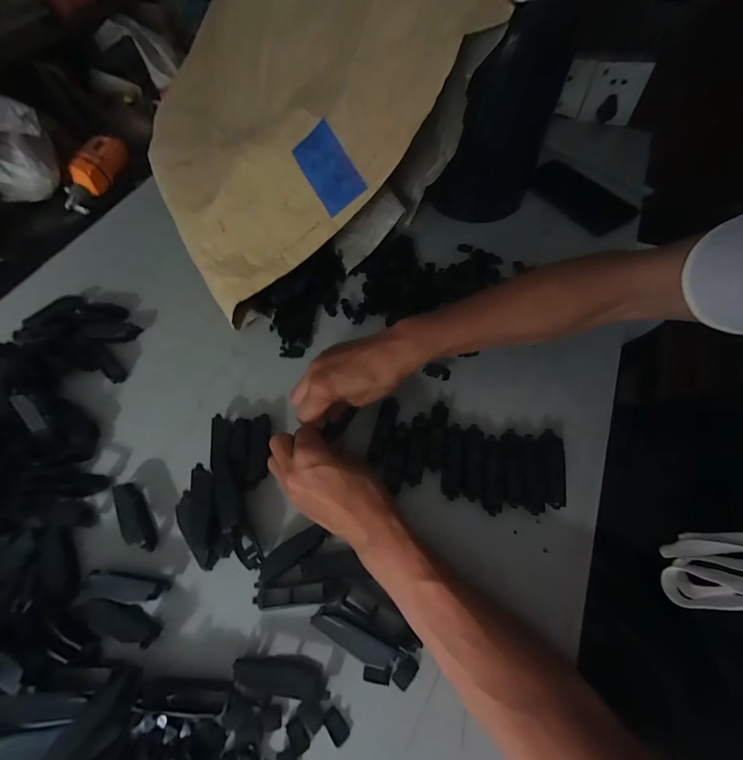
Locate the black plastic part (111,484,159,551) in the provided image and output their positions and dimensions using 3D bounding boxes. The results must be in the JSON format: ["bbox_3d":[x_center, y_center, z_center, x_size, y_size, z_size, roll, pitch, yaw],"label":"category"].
[{"bbox_3d":[-0.223,0.128,0.319,0.018,0.016,0.071,-31,64,-13],"label":"black plastic part"}]

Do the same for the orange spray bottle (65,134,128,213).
[{"bbox_3d":[-1.048,-0.779,1.273,0.093,0.092,0.313,26,84,17],"label":"orange spray bottle"}]

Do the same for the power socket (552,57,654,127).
[{"bbox_3d":[0.390,-0.488,0.575,0.127,0.081,0.014,4,61,6],"label":"power socket"}]

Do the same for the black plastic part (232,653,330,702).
[{"bbox_3d":[-0.069,0.224,0.257,0.071,0.021,0.020,5,62,7],"label":"black plastic part"}]

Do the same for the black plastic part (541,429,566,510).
[{"bbox_3d":[0.174,0.084,0.324,0.020,0.010,0.073,9,62,8],"label":"black plastic part"}]

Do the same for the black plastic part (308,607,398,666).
[{"bbox_3d":[-0.014,0.203,0.266,0.069,0.011,0.018,22,65,15],"label":"black plastic part"}]

